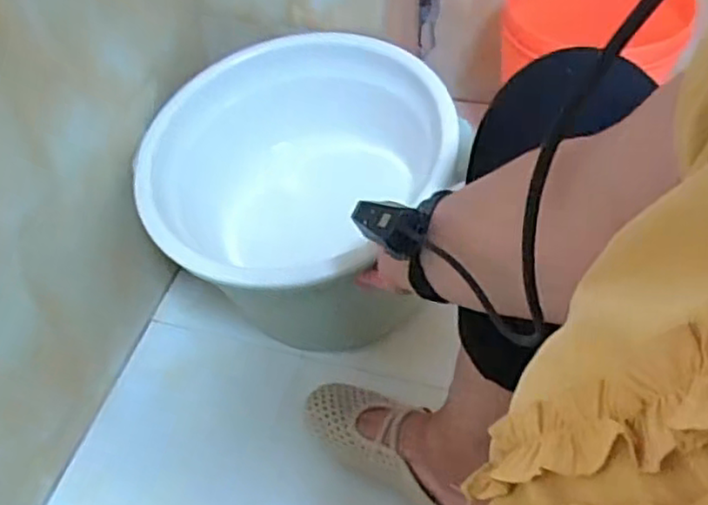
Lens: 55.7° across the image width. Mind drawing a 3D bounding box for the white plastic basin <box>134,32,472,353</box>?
[{"bbox_3d":[-0.062,-0.061,0.891,0.376,0.258,0.404,-3,50,4],"label":"white plastic basin"}]

